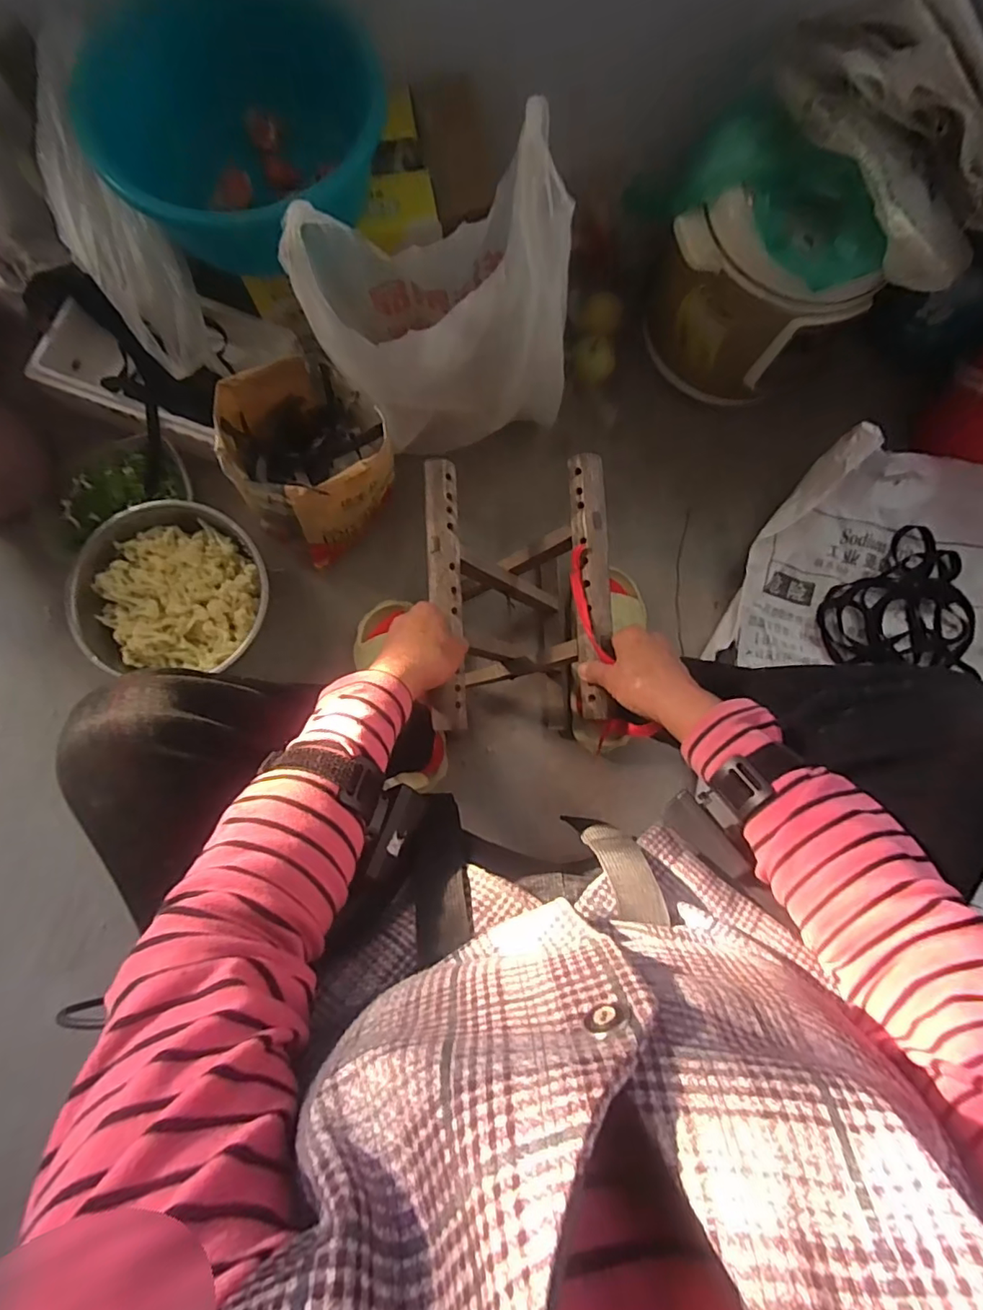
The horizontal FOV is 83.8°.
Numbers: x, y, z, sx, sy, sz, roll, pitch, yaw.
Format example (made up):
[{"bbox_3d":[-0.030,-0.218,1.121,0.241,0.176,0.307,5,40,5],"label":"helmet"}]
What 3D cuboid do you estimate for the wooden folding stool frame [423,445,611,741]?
[{"bbox_3d":[0.018,-0.043,0.669,0.181,0.276,0.280,-2,81,-5],"label":"wooden folding stool frame"}]

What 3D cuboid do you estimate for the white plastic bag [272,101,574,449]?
[{"bbox_3d":[-0.060,-0.409,0.647,0.297,0.323,0.168,-12,82,-6],"label":"white plastic bag"}]

